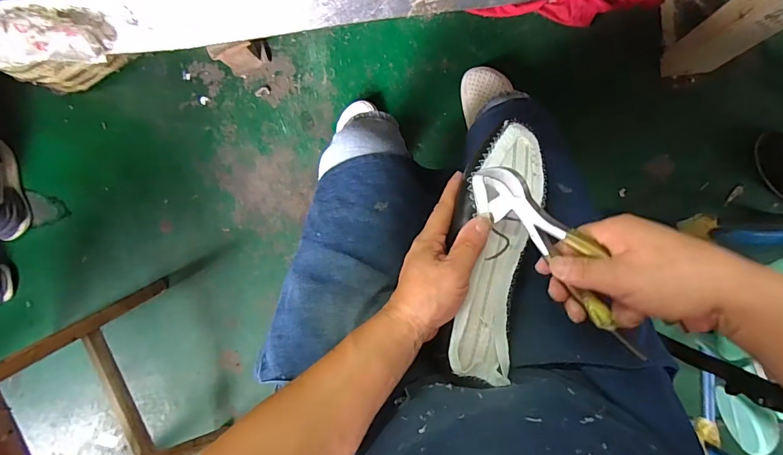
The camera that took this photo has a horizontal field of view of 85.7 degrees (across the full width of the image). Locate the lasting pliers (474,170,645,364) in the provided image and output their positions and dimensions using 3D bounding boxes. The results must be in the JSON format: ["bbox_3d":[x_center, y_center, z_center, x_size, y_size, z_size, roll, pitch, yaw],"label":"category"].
[{"bbox_3d":[0.134,0.020,0.346,0.045,0.027,0.187,-38,72,6],"label":"lasting pliers"}]

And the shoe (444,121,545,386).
[{"bbox_3d":[0.097,0.016,0.390,0.074,0.042,0.243,10,83,8],"label":"shoe"}]

